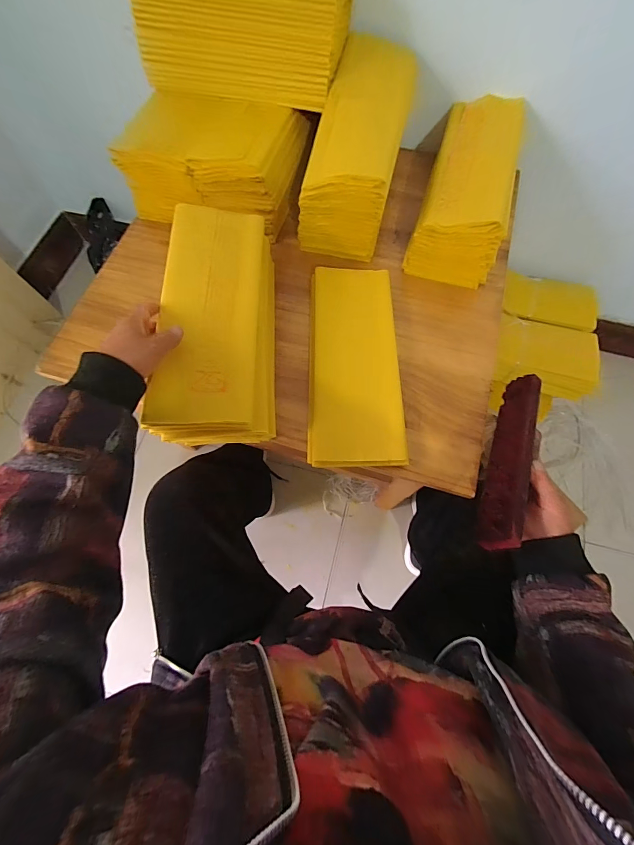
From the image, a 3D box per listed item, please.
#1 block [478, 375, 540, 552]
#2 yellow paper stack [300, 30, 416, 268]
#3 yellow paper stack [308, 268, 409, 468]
[{"bbox_3d":[0.234,0.034,0.428,0.017,0.049,0.250,43,55,-19],"label":"block"},{"bbox_3d":[0.069,-0.453,0.588,0.126,0.157,0.315,13,70,5],"label":"yellow paper stack"},{"bbox_3d":[0.055,-0.092,0.508,0.130,0.027,0.310,0,70,0],"label":"yellow paper stack"}]

